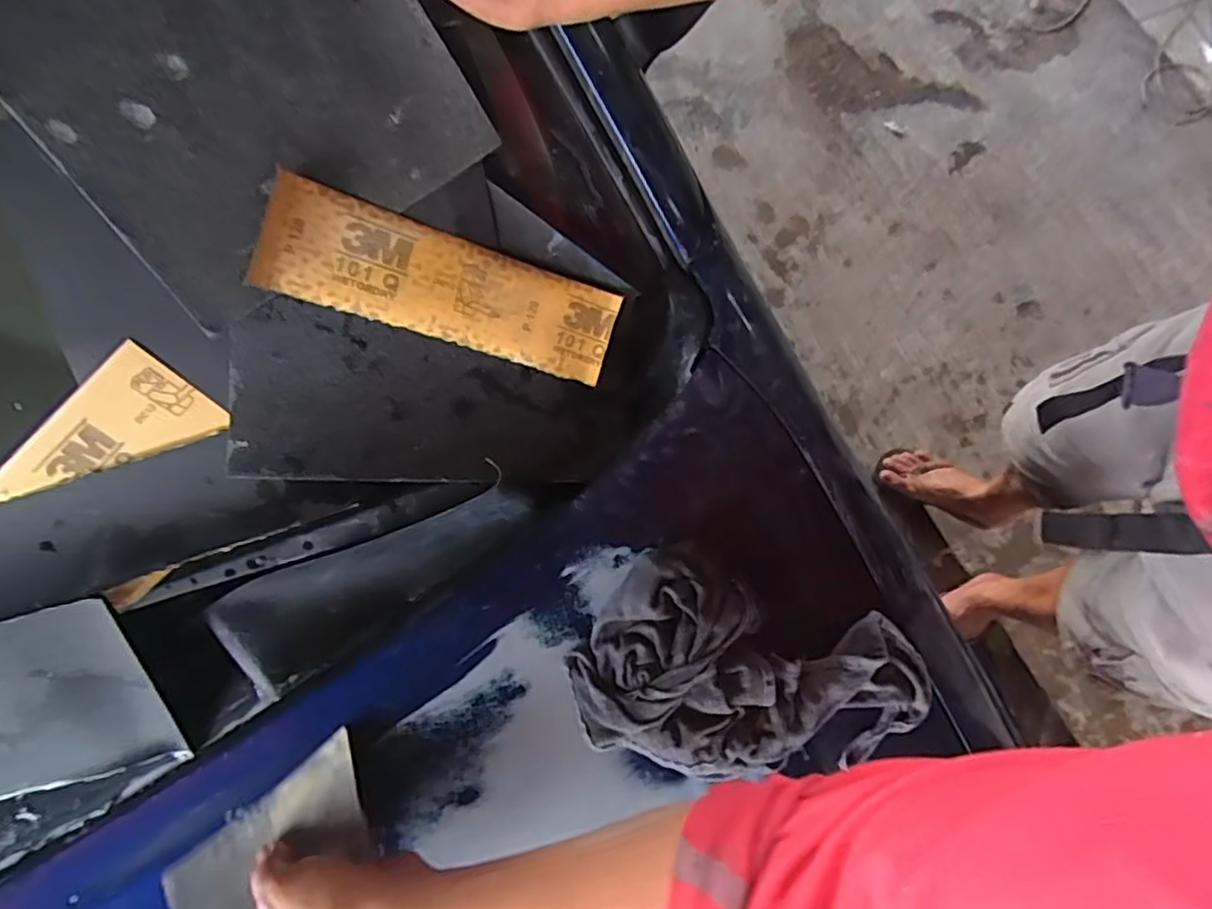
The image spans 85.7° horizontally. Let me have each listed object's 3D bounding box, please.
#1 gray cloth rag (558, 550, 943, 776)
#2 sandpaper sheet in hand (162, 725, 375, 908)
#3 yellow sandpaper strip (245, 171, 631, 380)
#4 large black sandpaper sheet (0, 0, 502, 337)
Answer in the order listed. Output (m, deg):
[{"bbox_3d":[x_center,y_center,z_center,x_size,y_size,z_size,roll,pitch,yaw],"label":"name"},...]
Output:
[{"bbox_3d":[0.105,0.155,0.461,0.268,0.074,0.142,13,78,3],"label":"gray cloth rag"},{"bbox_3d":[-0.211,0.259,0.409,0.141,0.015,0.096,-37,44,-6],"label":"sandpaper sheet in hand"},{"bbox_3d":[-0.108,-0.117,0.460,0.241,0.007,0.072,14,101,-23],"label":"yellow sandpaper strip"},{"bbox_3d":[-0.238,-0.256,0.380,0.228,0.016,0.282,-35,110,-5],"label":"large black sandpaper sheet"}]

